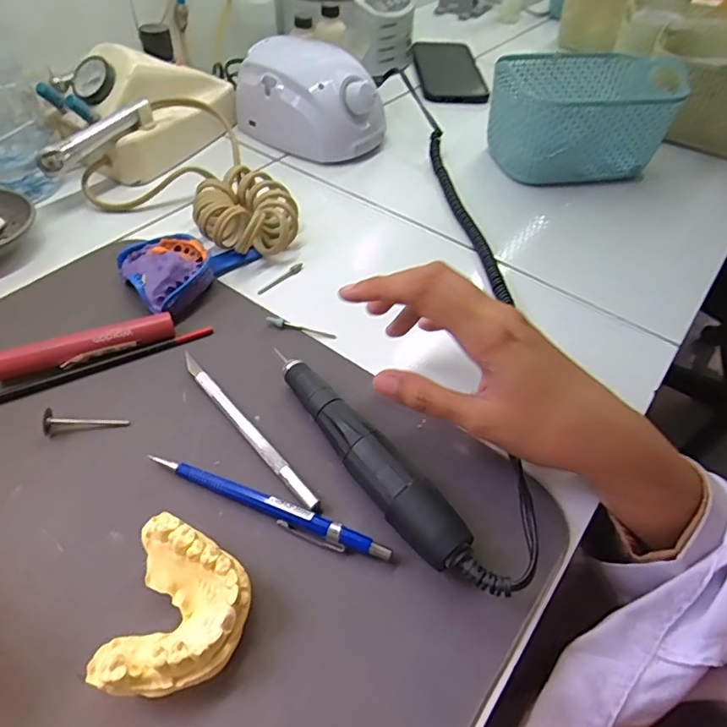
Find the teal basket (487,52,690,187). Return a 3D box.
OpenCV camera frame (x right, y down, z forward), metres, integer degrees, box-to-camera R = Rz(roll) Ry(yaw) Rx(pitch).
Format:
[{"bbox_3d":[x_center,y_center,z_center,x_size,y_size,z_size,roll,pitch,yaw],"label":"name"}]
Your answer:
[{"bbox_3d":[0.220,-0.245,0.529,0.185,0.082,0.123,2,48,-4],"label":"teal basket"}]

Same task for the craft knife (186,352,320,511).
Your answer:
[{"bbox_3d":[-0.070,0.035,0.306,0.009,0.007,0.137,-32,58,-29],"label":"craft knife"}]

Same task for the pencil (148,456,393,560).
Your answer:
[{"bbox_3d":[-0.050,0.073,0.273,0.133,0.009,0.012,21,50,13],"label":"pencil"}]

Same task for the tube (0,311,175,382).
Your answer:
[{"bbox_3d":[-0.174,-0.010,0.332,0.106,0.017,0.014,-18,53,-20],"label":"tube"}]

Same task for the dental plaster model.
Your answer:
[{"bbox_3d":[-0.078,0.107,0.230,0.053,0.026,0.068,7,48,0],"label":"dental plaster model"}]

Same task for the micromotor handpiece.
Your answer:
[{"bbox_3d":[-0.002,0.047,0.287,0.025,0.028,0.149,-28,57,-27],"label":"micromotor handpiece"}]

